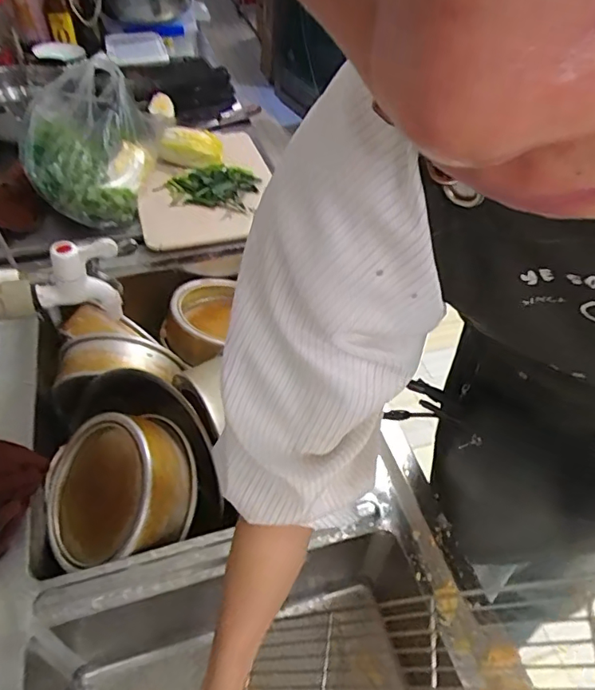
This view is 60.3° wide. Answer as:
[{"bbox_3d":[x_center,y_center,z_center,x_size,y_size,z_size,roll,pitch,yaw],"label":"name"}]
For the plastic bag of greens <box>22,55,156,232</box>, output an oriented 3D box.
[{"bbox_3d":[-0.374,-0.355,0.925,0.165,0.218,0.233,11,48,6],"label":"plastic bag of greens"}]

